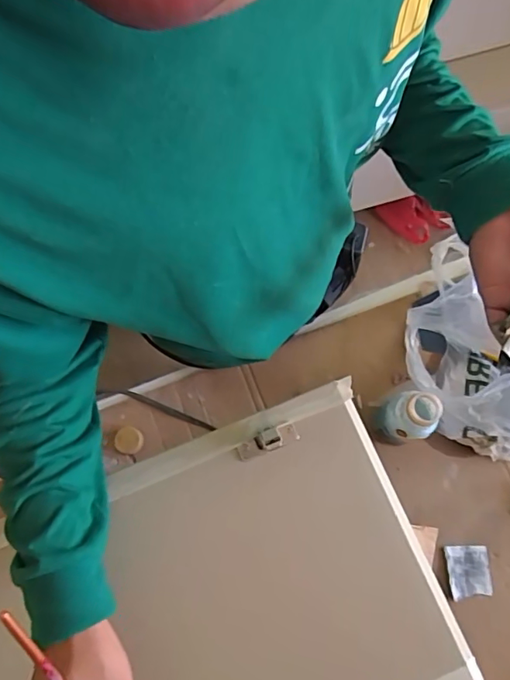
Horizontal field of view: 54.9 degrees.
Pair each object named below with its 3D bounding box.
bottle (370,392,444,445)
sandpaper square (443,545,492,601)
[{"bbox_3d":[0.194,0.108,0.654,0.059,0.167,0.057,-1,72,2],"label":"bottle"},{"bbox_3d":[0.286,0.310,0.659,0.055,0.006,0.062,-6,70,5],"label":"sandpaper square"}]

